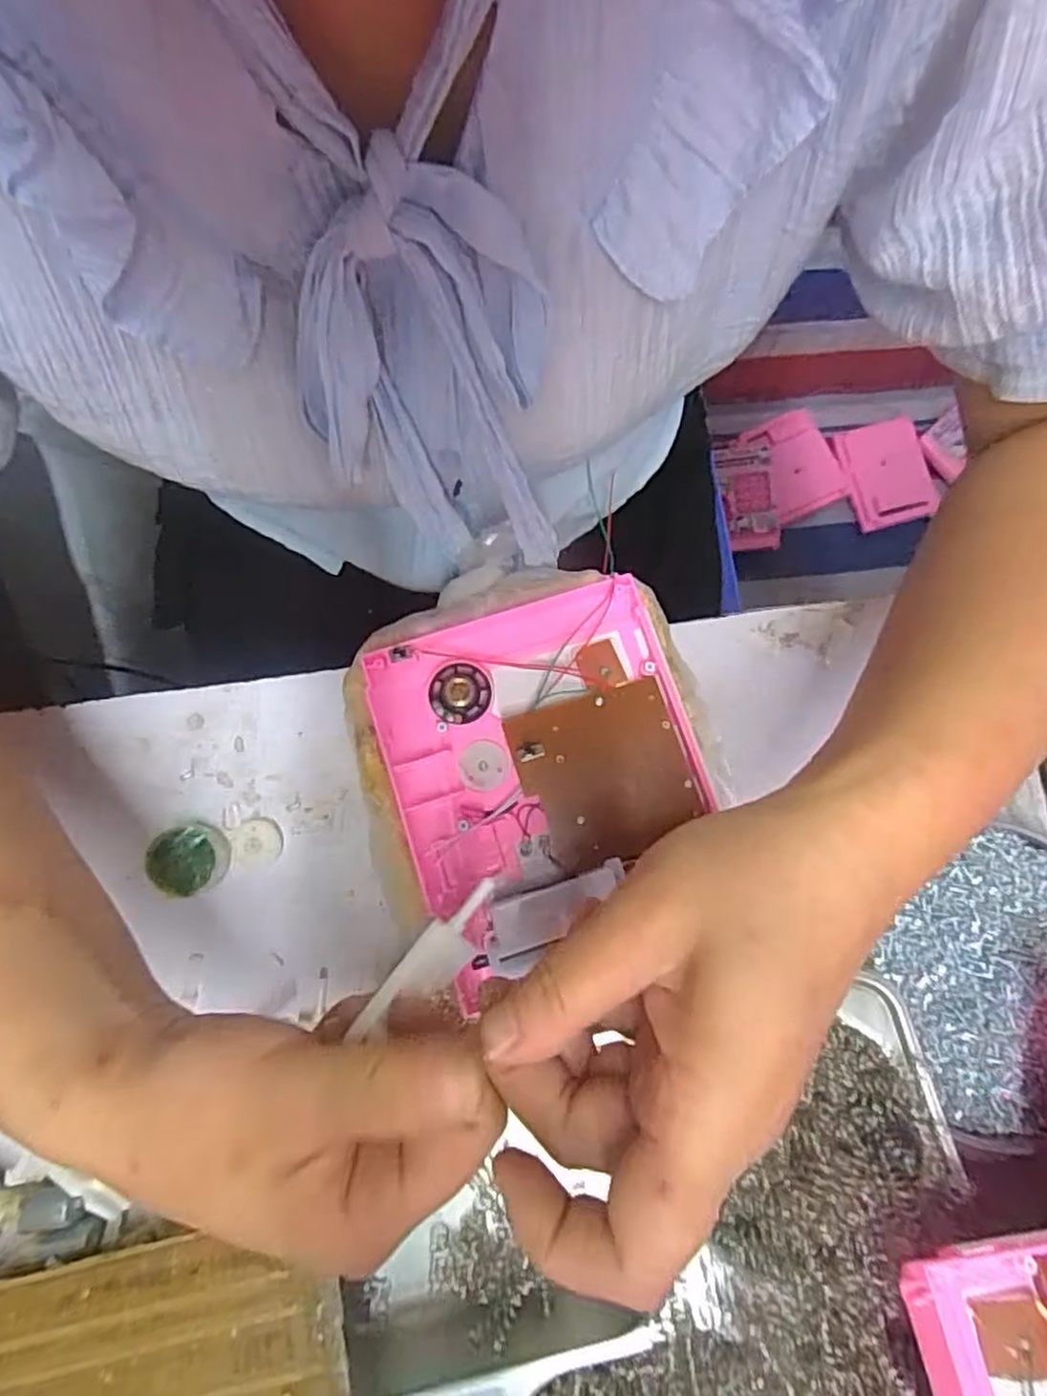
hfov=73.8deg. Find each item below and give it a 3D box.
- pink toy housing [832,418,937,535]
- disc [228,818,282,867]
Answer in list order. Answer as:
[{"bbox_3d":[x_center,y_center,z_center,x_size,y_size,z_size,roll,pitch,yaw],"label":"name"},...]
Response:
[{"bbox_3d":[0.563,-0.348,1.085,0.119,0.025,0.161,-14,78,-4],"label":"pink toy housing"},{"bbox_3d":[-0.130,0.070,0.337,0.024,0.004,0.022,0,78,-1],"label":"disc"}]

